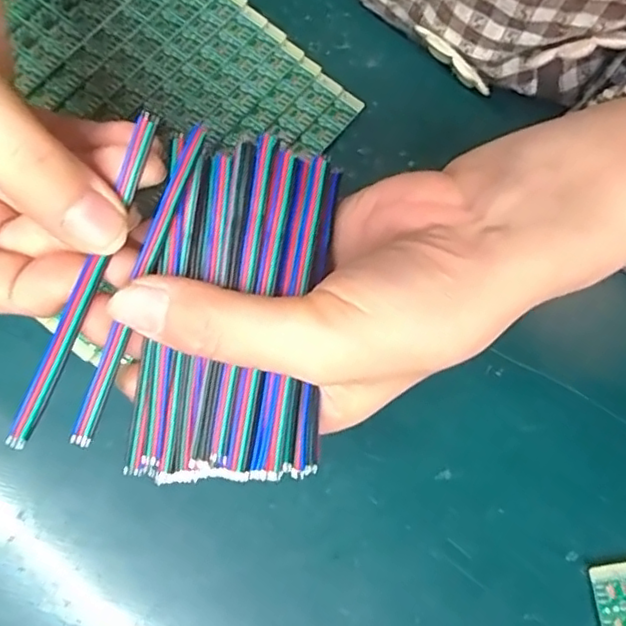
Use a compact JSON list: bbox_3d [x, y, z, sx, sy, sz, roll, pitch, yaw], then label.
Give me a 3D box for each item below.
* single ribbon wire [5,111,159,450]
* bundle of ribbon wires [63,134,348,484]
[{"bbox_3d":[-0.064,-0.010,0.172,0.006,0.005,0.099,21,86,5],"label":"single ribbon wire"},{"bbox_3d":[-0.030,-0.002,0.185,0.066,0.024,0.100,4,77,1],"label":"bundle of ribbon wires"}]

